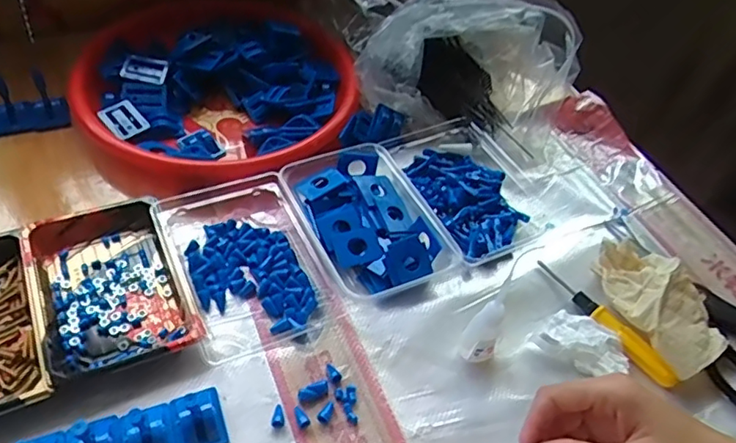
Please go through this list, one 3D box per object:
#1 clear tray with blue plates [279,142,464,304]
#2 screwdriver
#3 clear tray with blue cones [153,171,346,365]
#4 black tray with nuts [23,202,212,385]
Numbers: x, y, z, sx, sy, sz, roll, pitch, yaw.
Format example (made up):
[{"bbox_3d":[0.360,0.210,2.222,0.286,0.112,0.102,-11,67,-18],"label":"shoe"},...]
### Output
[{"bbox_3d":[-0.003,-0.002,0.528,0.112,0.034,0.162,-19,53,-21],"label":"clear tray with blue plates"},{"bbox_3d":[0.201,0.084,0.493,0.016,0.016,0.142,-28,56,-27],"label":"screwdriver"},{"bbox_3d":[-0.106,0.027,0.496,0.114,0.032,0.174,-18,52,-21],"label":"clear tray with blue cones"},{"bbox_3d":[-0.209,0.050,0.464,0.105,0.024,0.159,-19,53,-21],"label":"black tray with nuts"}]

